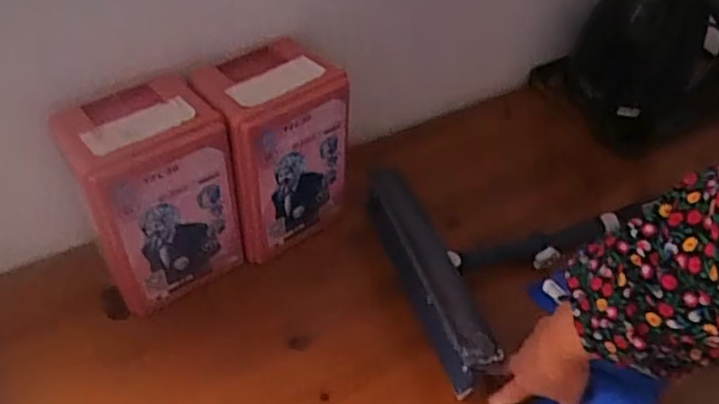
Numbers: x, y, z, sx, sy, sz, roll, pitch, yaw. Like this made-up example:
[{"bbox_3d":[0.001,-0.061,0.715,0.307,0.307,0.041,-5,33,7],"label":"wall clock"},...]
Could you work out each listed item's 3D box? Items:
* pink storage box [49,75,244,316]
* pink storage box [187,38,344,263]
[{"bbox_3d":[-0.210,-0.006,0.659,0.138,0.210,0.133,-22,56,-24],"label":"pink storage box"},{"bbox_3d":[-0.096,-0.060,0.716,0.139,0.212,0.135,-20,55,-23],"label":"pink storage box"}]

